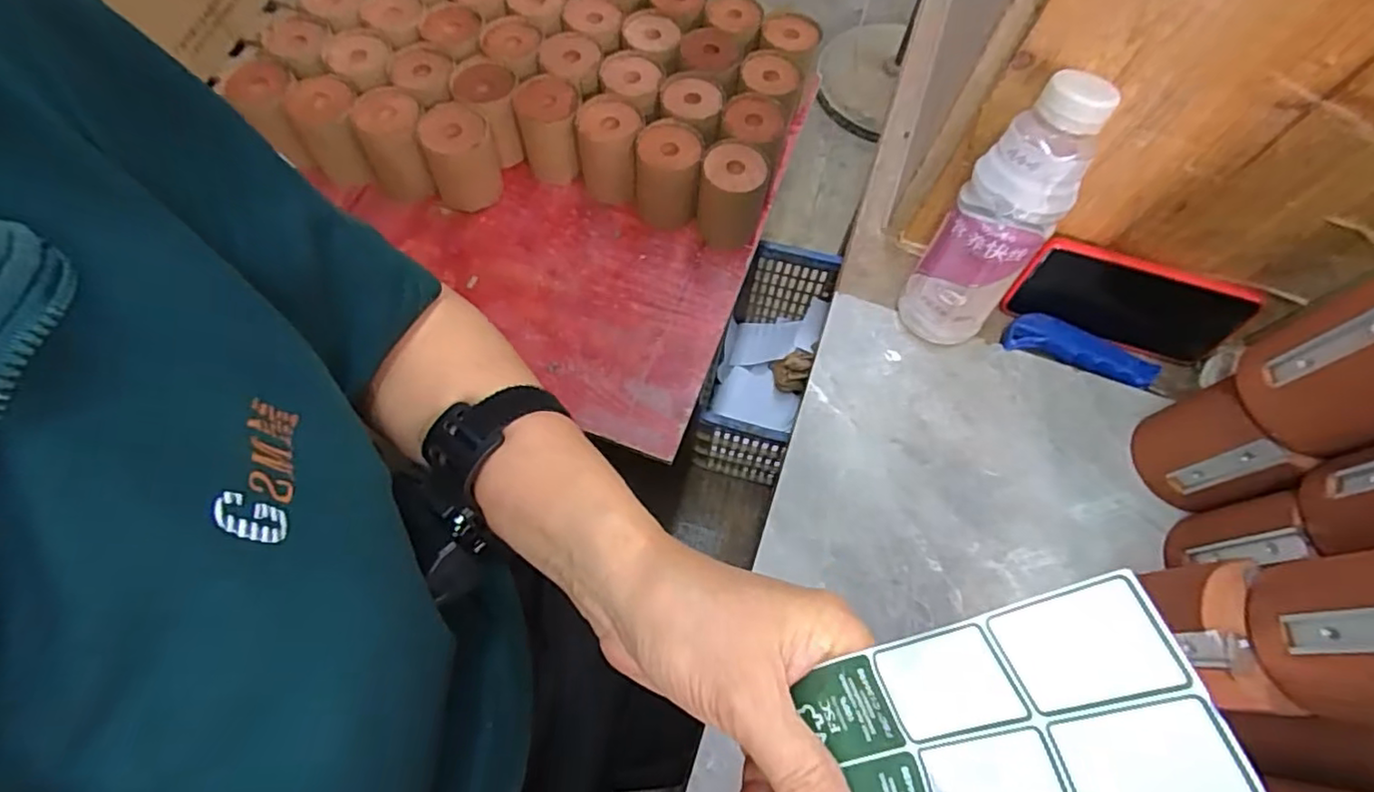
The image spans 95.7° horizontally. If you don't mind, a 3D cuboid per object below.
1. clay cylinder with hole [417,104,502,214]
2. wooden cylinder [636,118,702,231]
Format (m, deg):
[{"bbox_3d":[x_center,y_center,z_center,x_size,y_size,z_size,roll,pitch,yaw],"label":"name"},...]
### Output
[{"bbox_3d":[-0.293,-0.307,0.809,0.087,0.111,0.075,-21,70,-10],"label":"clay cylinder with hole"},{"bbox_3d":[-0.025,-0.280,0.799,0.083,0.104,0.087,1,67,-2],"label":"wooden cylinder"}]

